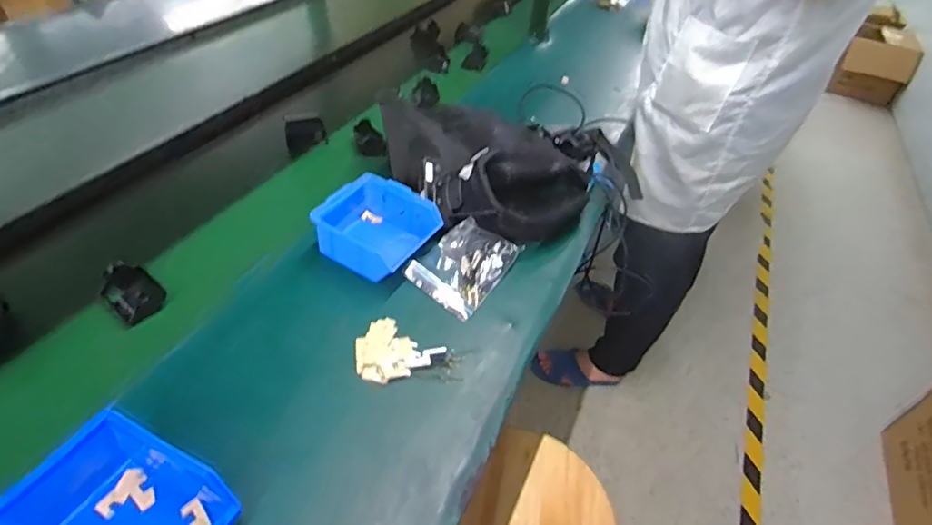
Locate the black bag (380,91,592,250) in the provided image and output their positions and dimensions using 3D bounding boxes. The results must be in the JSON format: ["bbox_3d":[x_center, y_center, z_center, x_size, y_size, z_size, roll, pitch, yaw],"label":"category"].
[{"bbox_3d":[0.016,-0.150,0.851,0.350,0.096,0.232,18,42,12],"label":"black bag"}]

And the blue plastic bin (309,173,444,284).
[{"bbox_3d":[-0.128,-0.051,0.744,0.149,0.068,0.130,26,44,20],"label":"blue plastic bin"}]

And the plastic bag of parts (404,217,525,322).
[{"bbox_3d":[-0.002,0.002,0.744,0.112,0.021,0.155,28,44,22],"label":"plastic bag of parts"}]

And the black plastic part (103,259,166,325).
[{"bbox_3d":[-0.396,0.032,0.629,0.076,0.032,0.052,31,46,25],"label":"black plastic part"}]

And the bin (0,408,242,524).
[{"bbox_3d":[-0.269,0.197,0.426,0.155,0.082,0.124,23,43,17],"label":"bin"}]

